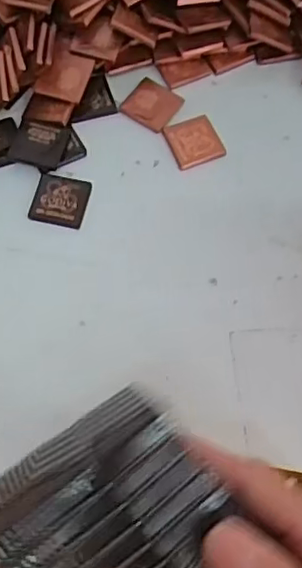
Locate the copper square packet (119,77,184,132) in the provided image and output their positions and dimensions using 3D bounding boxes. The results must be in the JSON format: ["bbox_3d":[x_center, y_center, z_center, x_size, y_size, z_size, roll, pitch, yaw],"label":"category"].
[{"bbox_3d":[0.001,-0.125,0.421,0.034,0.004,0.037,30,70,10],"label":"copper square packet"}]

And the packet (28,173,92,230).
[{"bbox_3d":[-0.059,-0.054,0.391,0.034,0.004,0.034,12,68,3],"label":"packet"}]

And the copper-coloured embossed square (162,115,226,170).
[{"bbox_3d":[0.029,-0.097,0.410,0.034,0.006,0.035,-22,71,-10],"label":"copper-coloured embossed square"}]

